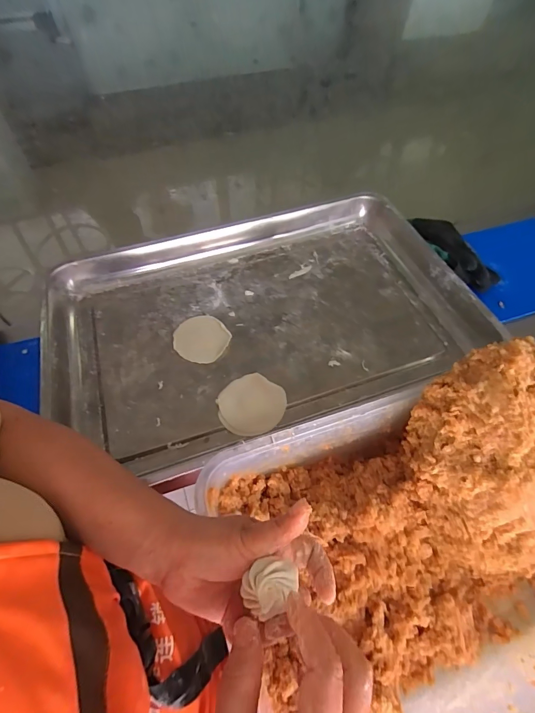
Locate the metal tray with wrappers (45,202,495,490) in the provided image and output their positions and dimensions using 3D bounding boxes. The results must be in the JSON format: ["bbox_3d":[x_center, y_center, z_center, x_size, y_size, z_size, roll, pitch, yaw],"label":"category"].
[{"bbox_3d":[-0.016,-0.070,0.539,0.570,0.053,0.371,-18,59,-12],"label":"metal tray with wrappers"}]

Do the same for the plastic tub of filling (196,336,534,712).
[{"bbox_3d":[0.149,0.168,0.334,0.372,0.213,0.272,-16,59,-10],"label":"plastic tub of filling"}]

